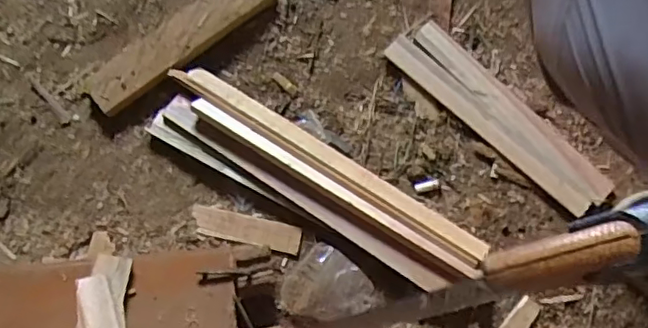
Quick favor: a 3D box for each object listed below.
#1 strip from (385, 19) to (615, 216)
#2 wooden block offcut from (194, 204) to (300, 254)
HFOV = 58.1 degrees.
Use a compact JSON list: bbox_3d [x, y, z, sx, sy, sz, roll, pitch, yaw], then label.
[{"bbox_3d":[0.210,-0.061,0.694,0.295,0.017,0.071,41,74,11],"label":"strip"},{"bbox_3d":[-0.089,0.073,0.661,0.125,0.008,0.032,13,71,1],"label":"wooden block offcut"}]

